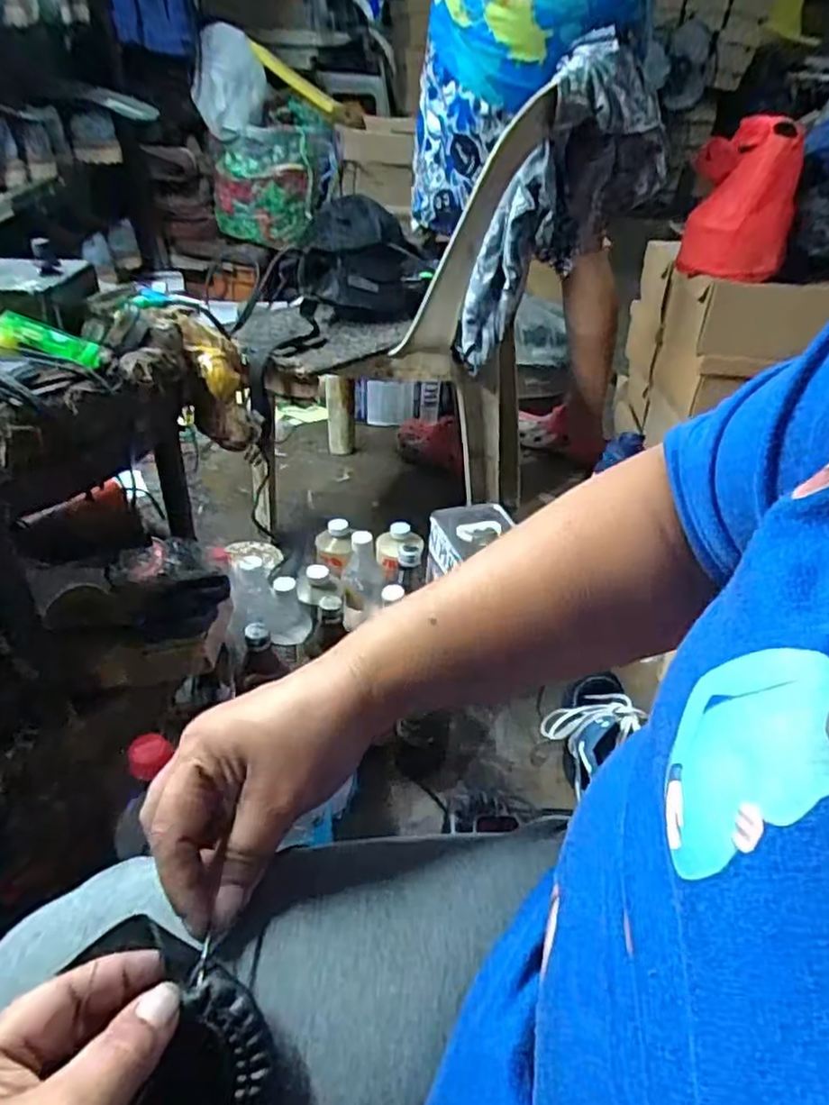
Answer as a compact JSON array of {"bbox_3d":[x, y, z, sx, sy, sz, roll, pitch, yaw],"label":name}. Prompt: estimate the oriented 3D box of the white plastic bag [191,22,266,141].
[{"bbox_3d":[-0.420,-1.064,1.565,0.157,0.202,0.044,-15,41,-24],"label":"white plastic bag"}]

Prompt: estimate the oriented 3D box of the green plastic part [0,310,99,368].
[{"bbox_3d":[-0.271,-0.157,0.511,0.070,0.016,0.013,20,34,-14],"label":"green plastic part"}]

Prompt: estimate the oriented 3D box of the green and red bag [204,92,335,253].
[{"bbox_3d":[-0.342,-0.929,1.692,0.298,0.299,0.157,-3,37,-10],"label":"green and red bag"}]

